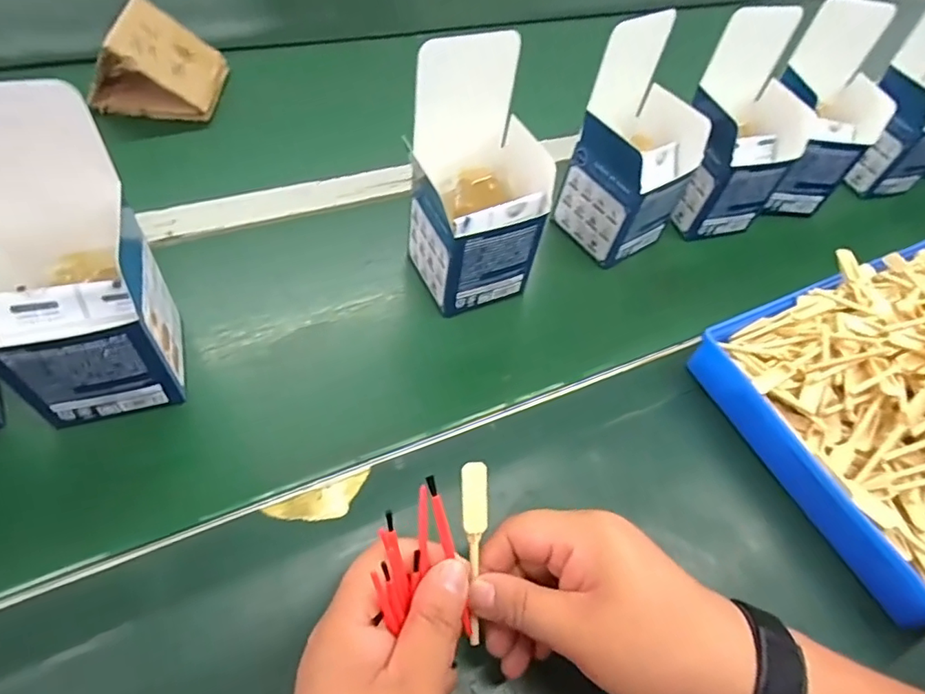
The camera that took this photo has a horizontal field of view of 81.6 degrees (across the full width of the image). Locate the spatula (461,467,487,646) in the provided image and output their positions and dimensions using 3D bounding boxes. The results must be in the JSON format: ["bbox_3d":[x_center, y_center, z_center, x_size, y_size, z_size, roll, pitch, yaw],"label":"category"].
[{"bbox_3d":[0.006,0.106,0.276,0.013,0.004,0.090,0,84,-5],"label":"spatula"}]

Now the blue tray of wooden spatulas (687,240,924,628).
[{"bbox_3d":[0.375,0.027,0.414,0.310,0.076,0.231,-20,58,-19],"label":"blue tray of wooden spatulas"}]

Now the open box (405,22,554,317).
[{"bbox_3d":[0.013,-0.125,0.407,0.090,0.170,0.085,-18,57,-17],"label":"open box"}]

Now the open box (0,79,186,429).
[{"bbox_3d":[-0.237,-0.042,0.317,0.095,0.179,0.094,-14,56,-15],"label":"open box"}]

